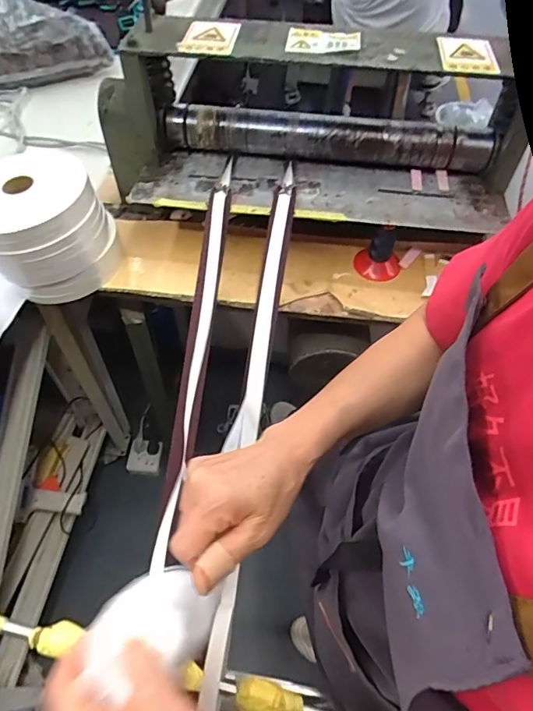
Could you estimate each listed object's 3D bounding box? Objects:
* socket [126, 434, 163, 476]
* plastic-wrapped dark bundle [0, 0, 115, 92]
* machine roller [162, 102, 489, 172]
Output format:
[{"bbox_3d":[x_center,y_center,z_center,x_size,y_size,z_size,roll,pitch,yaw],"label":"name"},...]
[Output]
[{"bbox_3d":[-0.349,0.289,1.339,0.087,0.036,0.102,4,55,1],"label":"socket"},{"bbox_3d":[-0.654,-0.770,1.147,0.452,0.139,0.263,-26,60,-19],"label":"plastic-wrapped dark bundle"},{"bbox_3d":[0.085,-0.313,0.678,0.465,0.057,0.058,3,55,0],"label":"machine roller"}]

